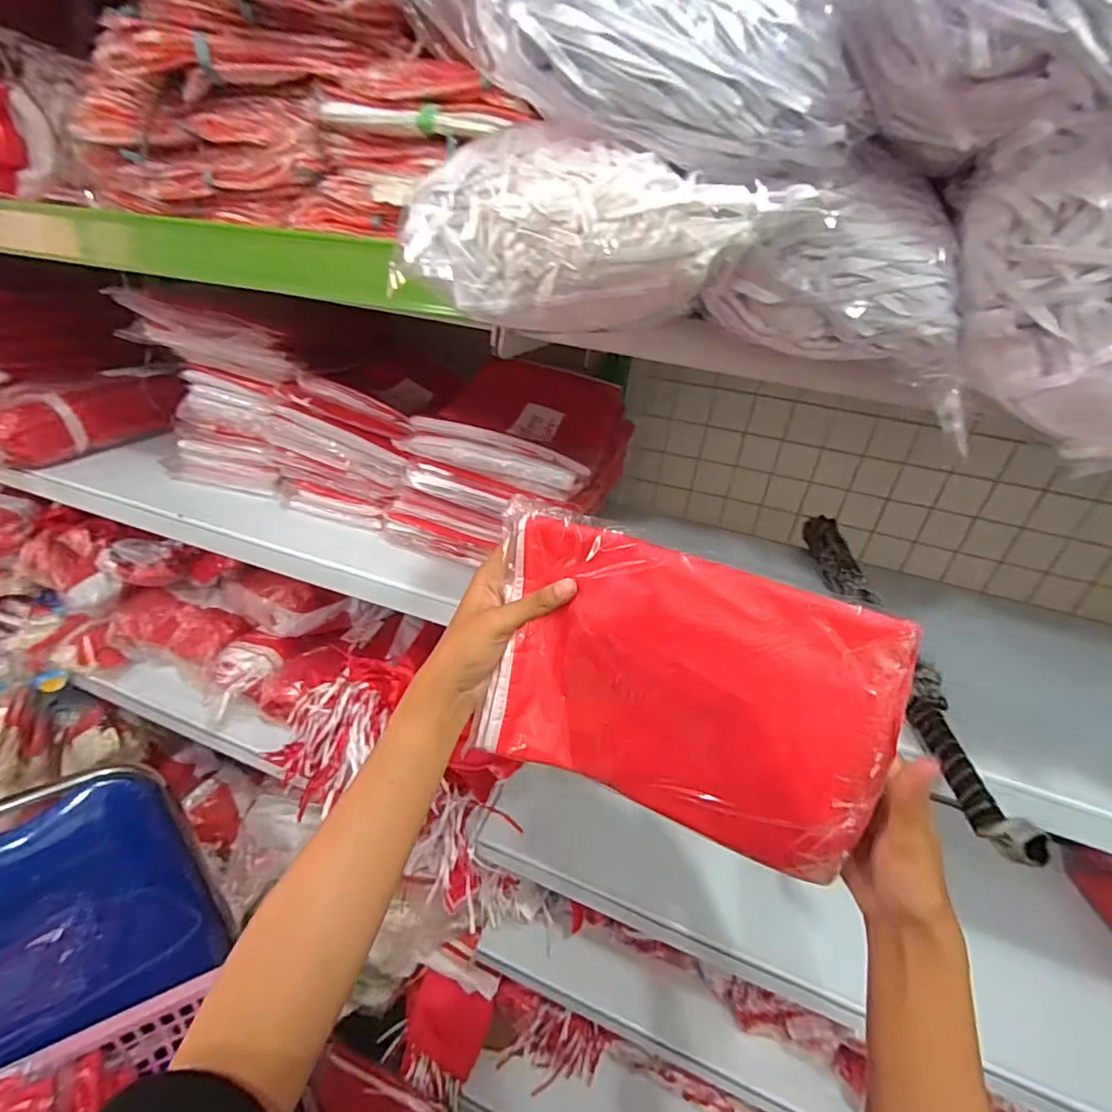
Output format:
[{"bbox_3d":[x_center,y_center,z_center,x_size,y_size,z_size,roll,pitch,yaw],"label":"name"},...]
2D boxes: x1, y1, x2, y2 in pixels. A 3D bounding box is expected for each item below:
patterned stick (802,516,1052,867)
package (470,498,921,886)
[{"bbox_3d":[0.331,0.074,0.550,0.042,0.031,0.464,9,32,4],"label":"patterned stick"},{"bbox_3d":[0.063,0.085,0.336,0.243,0.176,0.035,21,21,27],"label":"package"}]

